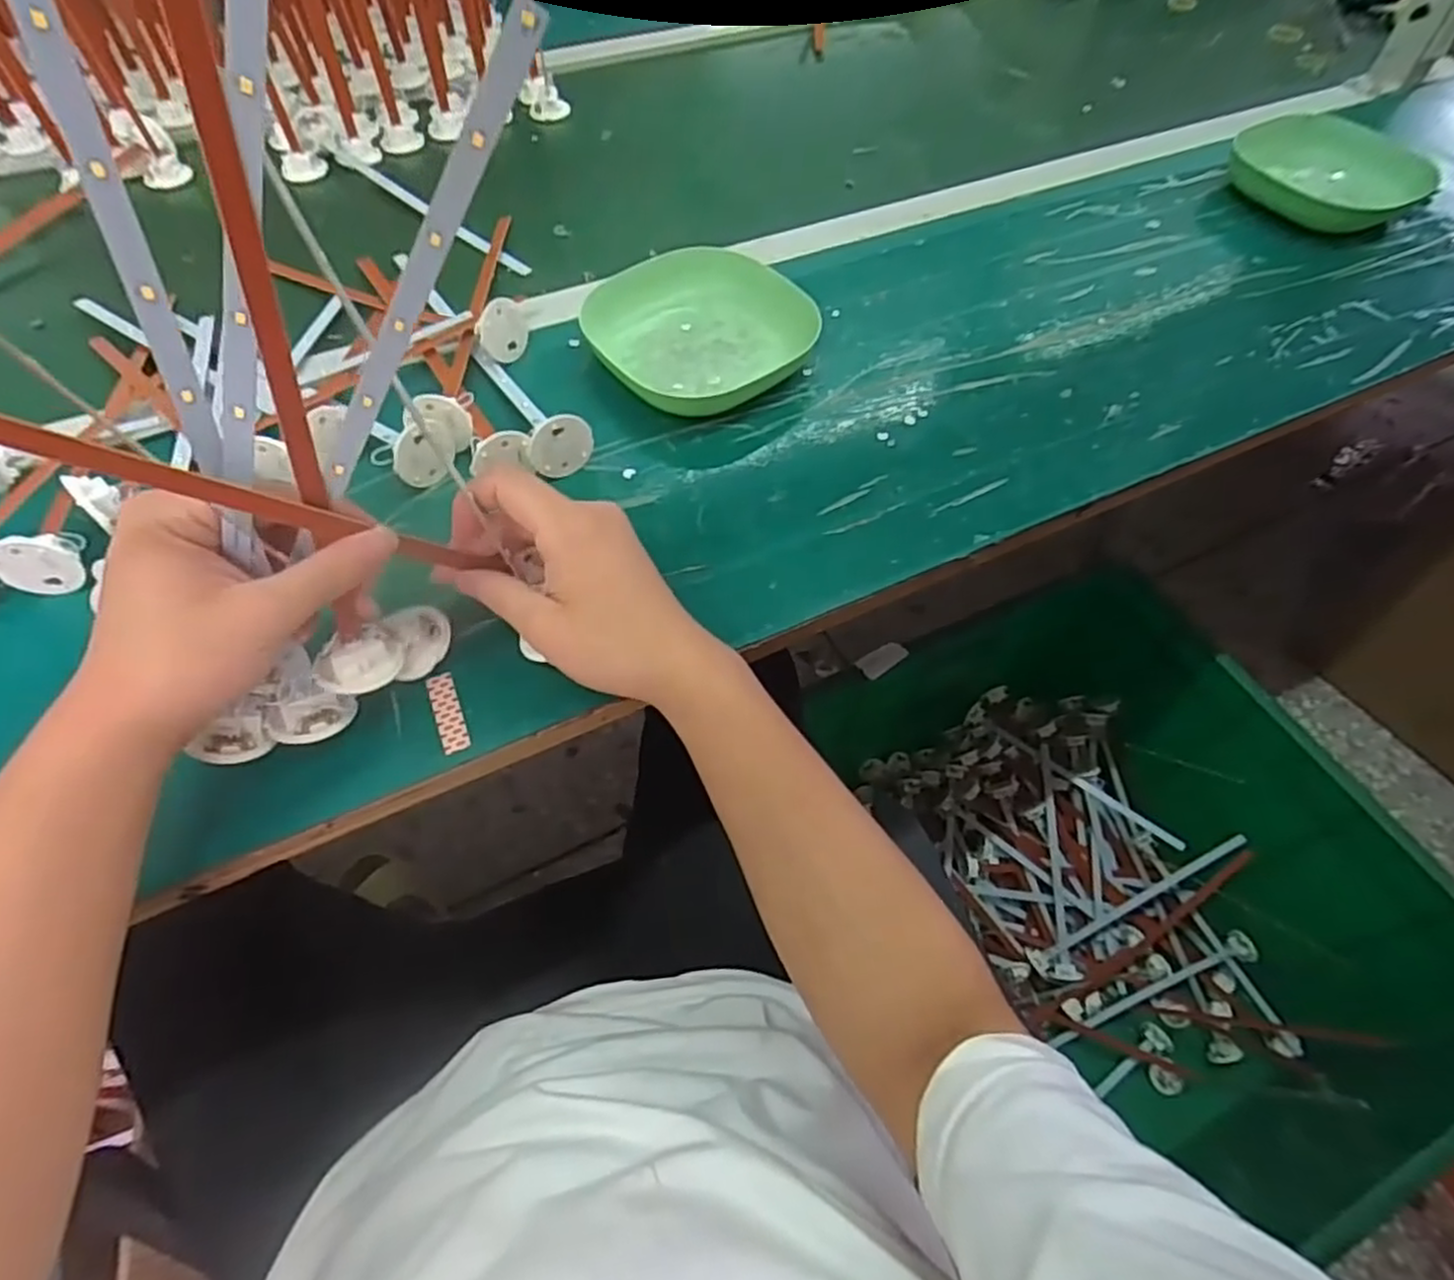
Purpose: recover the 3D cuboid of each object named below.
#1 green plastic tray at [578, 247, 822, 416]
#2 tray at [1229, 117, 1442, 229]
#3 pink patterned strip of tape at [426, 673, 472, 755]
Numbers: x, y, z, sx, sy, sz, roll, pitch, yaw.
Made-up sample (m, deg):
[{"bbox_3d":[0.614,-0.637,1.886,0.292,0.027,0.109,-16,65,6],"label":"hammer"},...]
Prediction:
[{"bbox_3d":[-0.017,-0.214,0.503,0.137,0.035,0.128,-35,63,-21],"label":"green plastic tray"},{"bbox_3d":[0.516,-0.402,0.637,0.149,0.028,0.131,30,61,18],"label":"tray"},{"bbox_3d":[-0.136,0.035,0.362,0.013,0.004,0.044,-21,59,-14],"label":"pink patterned strip of tape"}]

